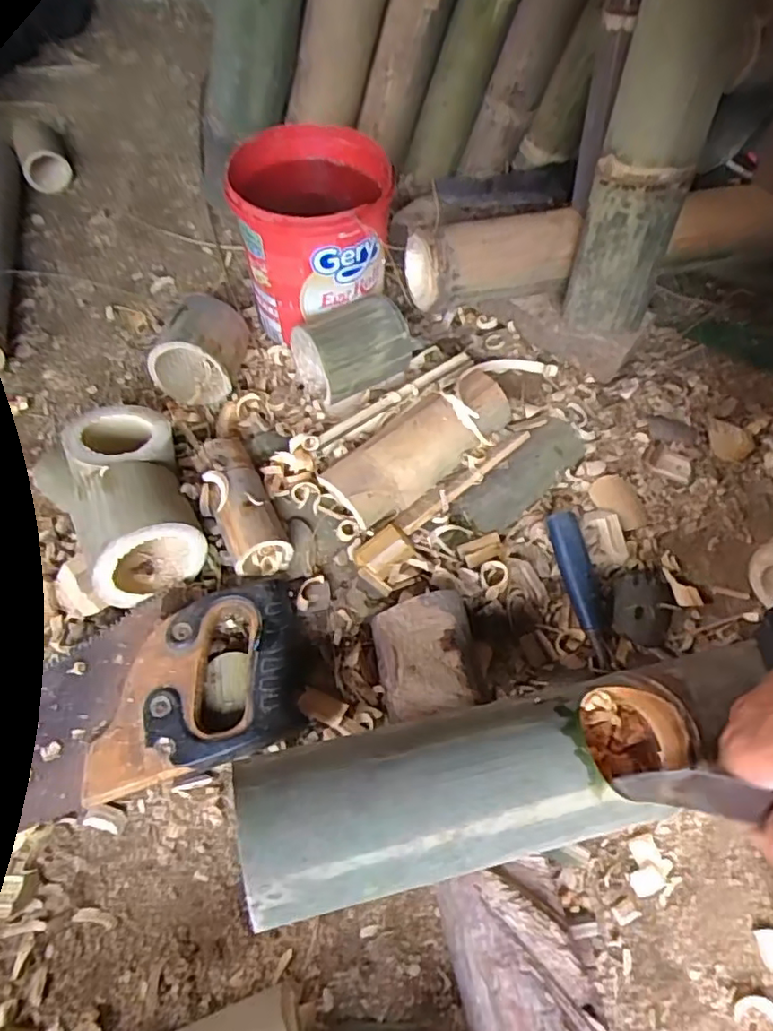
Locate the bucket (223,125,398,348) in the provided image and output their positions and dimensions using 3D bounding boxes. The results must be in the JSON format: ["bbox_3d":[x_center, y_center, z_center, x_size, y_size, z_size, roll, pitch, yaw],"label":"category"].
[{"bbox_3d":[-0.071,-0.255,0.567,0.132,0.151,0.137,1,59,-4],"label":"bucket"}]

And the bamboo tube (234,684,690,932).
[{"bbox_3d":[0.047,0.143,0.318,0.236,0.064,0.075,-9,60,-10],"label":"bamboo tube"}]

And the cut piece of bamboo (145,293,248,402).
[{"bbox_3d":[-0.170,-0.151,0.550,0.079,0.080,0.069,7,59,-1],"label":"cut piece of bamboo"}]

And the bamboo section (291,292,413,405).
[{"bbox_3d":[-0.032,-0.155,0.546,0.091,0.067,0.077,-33,67,-21],"label":"bamboo section"}]

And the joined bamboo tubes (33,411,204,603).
[{"bbox_3d":[-0.199,-0.013,0.466,0.095,0.091,0.150,-25,64,-18],"label":"joined bamboo tubes"}]

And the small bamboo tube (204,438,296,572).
[{"bbox_3d":[-0.114,-0.009,0.465,0.042,0.037,0.113,-22,63,-17],"label":"small bamboo tube"}]

